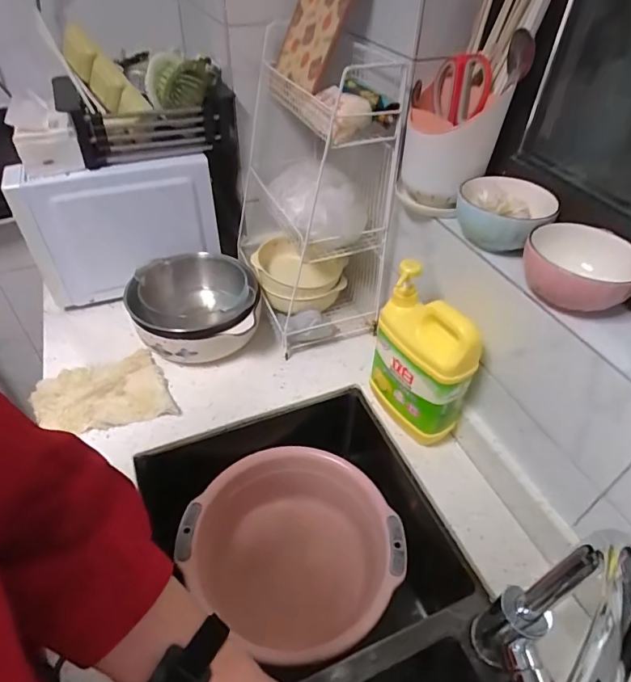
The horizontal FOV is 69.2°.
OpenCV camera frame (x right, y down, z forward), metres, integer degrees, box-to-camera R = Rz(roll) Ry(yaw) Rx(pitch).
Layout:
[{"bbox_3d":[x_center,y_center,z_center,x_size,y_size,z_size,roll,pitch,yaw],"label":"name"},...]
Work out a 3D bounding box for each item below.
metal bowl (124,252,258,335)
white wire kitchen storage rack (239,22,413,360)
[{"bbox_3d":[-0.213,-0.059,0.818,0.206,0.105,0.211,-1,44,-4],"label":"metal bowl"},{"bbox_3d":[-0.015,-0.283,0.823,0.219,0.438,0.409,-8,45,-11],"label":"white wire kitchen storage rack"}]

